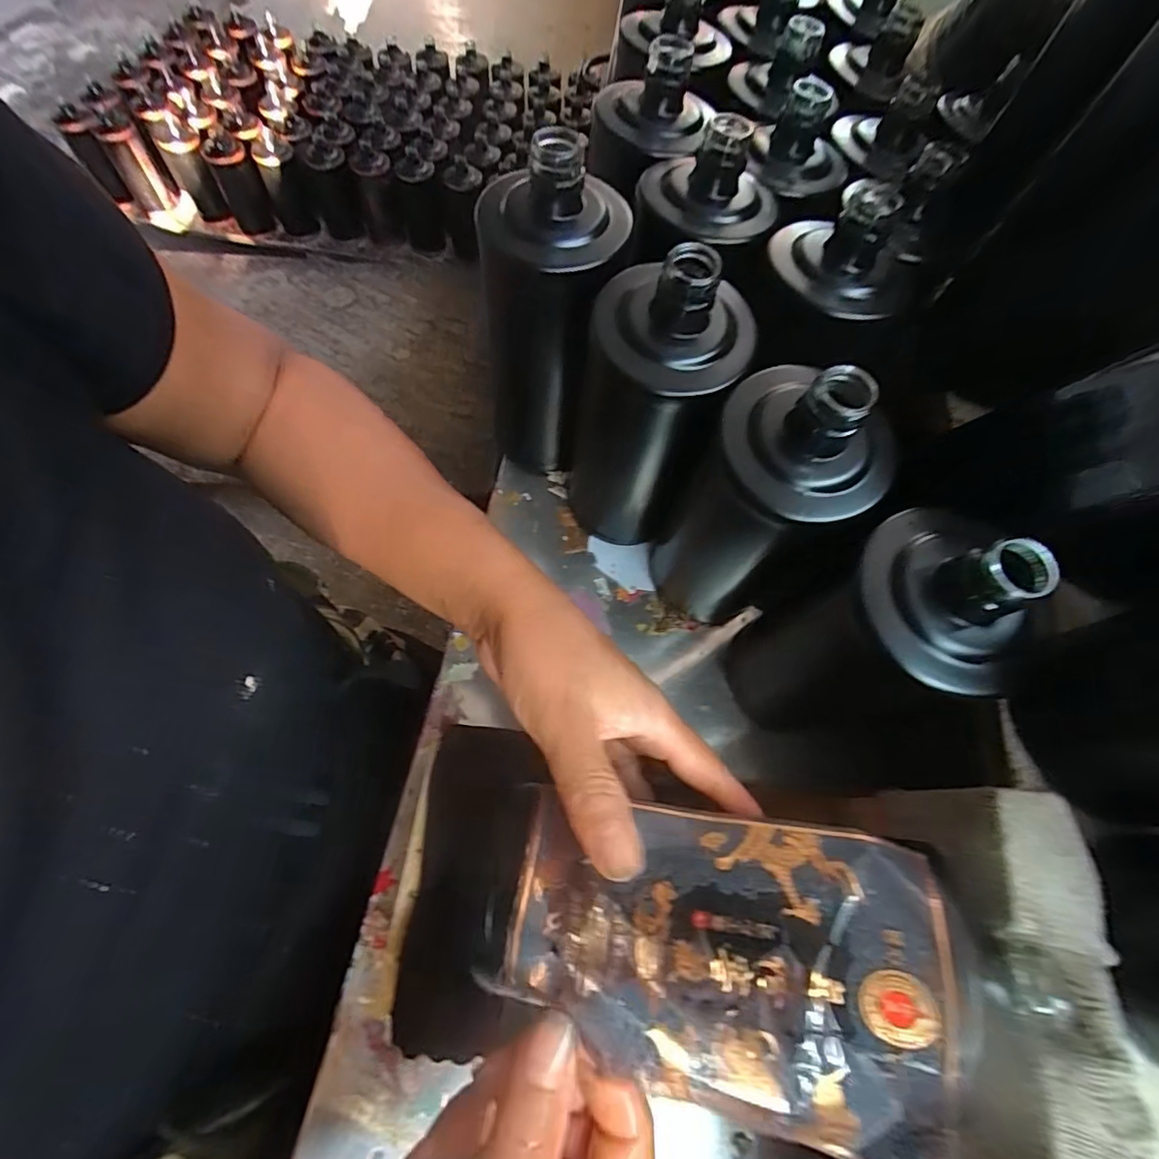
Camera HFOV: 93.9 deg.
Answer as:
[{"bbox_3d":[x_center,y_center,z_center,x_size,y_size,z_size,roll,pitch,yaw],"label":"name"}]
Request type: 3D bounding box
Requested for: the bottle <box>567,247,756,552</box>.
[{"bbox_3d":[0.036,-0.082,0.313,0.072,0.199,0.069,22,66,8],"label":"bottle"}]

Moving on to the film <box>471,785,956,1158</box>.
[{"bbox_3d":[0.043,0.121,0.174,0.130,0.033,0.086,10,65,2],"label":"film"}]

